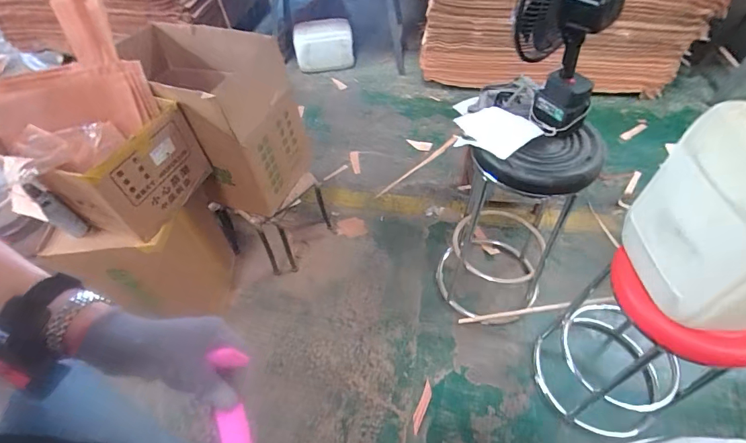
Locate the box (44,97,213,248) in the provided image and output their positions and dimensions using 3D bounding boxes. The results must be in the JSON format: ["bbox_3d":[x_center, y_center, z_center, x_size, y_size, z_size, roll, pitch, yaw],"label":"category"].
[{"bbox_3d":[-0.668,-0.140,1.080,0.221,0.254,0.332,21,54,20],"label":"box"}]

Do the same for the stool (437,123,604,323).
[{"bbox_3d":[0.422,-0.011,1.294,0.356,0.751,0.366,9,50,11],"label":"stool"}]

